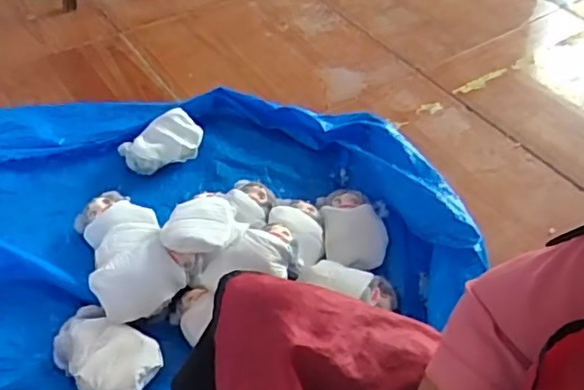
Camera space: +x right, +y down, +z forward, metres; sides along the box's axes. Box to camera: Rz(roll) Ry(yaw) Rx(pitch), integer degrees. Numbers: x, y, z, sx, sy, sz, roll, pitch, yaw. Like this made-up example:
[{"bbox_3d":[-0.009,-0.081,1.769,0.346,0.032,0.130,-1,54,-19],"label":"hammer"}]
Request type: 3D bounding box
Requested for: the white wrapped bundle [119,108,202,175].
[{"bbox_3d":[-0.292,-0.120,1.373,0.180,0.055,0.115,-27,53,-25],"label":"white wrapped bundle"}]

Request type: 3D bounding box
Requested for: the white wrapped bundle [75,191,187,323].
[{"bbox_3d":[-0.311,0.090,1.125,0.152,0.107,0.305,-21,50,-20],"label":"white wrapped bundle"}]

